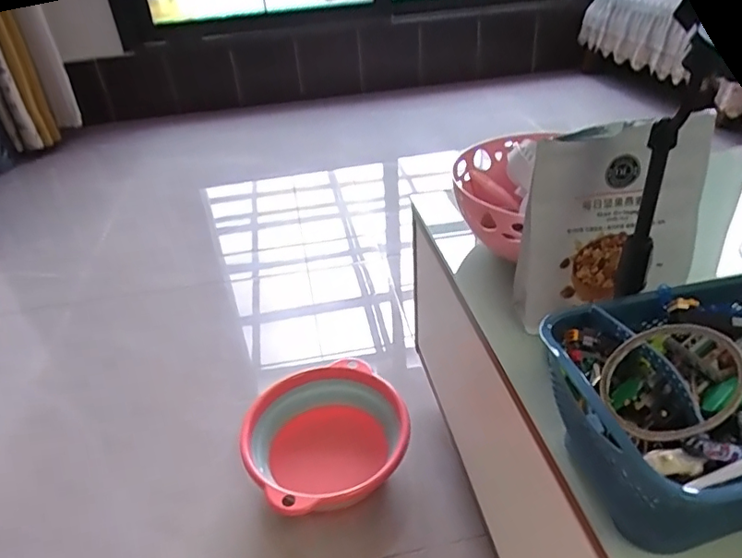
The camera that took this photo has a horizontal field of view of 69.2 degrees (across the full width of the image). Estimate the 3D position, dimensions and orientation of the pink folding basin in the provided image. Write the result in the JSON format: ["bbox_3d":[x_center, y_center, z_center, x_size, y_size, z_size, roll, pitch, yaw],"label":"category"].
[{"bbox_3d":[-0.075,0.265,0.894,0.255,0.095,0.255,-3,35,2],"label":"pink folding basin"}]

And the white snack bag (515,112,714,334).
[{"bbox_3d":[0.240,-0.054,0.529,0.170,0.192,0.042,-6,35,-3],"label":"white snack bag"}]

